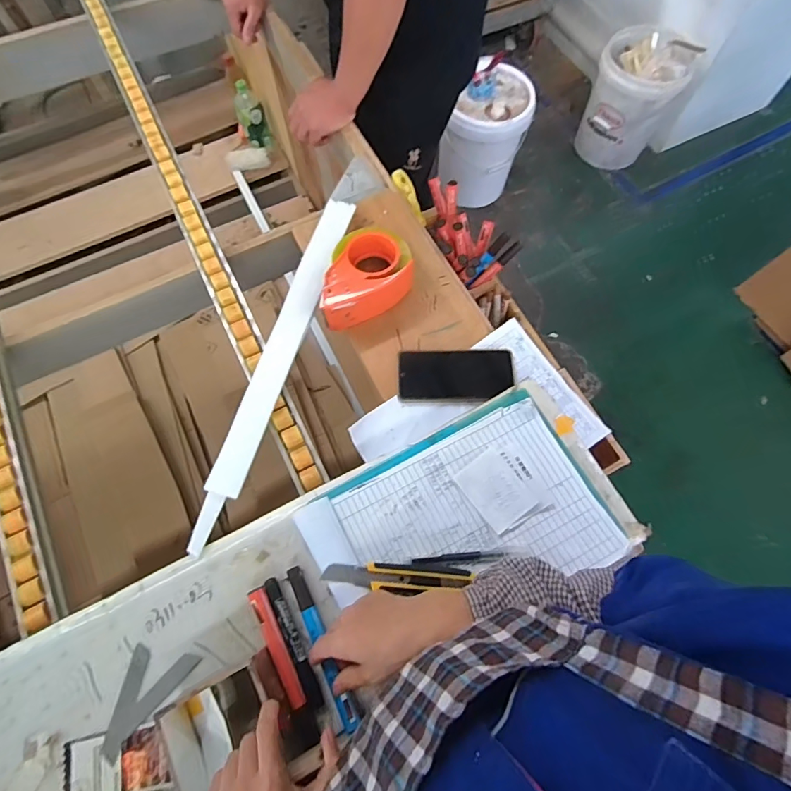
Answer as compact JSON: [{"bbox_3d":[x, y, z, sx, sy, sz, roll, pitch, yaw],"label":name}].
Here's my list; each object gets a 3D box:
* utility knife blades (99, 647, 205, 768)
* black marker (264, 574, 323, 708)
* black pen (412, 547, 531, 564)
[{"bbox_3d":[-0.277,0.318,0.499,0.063,0.006,0.122,37,73,13],"label":"utility knife blades"},{"bbox_3d":[-0.110,0.267,0.502,0.016,0.018,0.137,-24,71,-9],"label":"black marker"},{"bbox_3d":[0.087,0.184,0.532,0.132,0.009,0.009,-4,69,-2],"label":"black pen"}]

